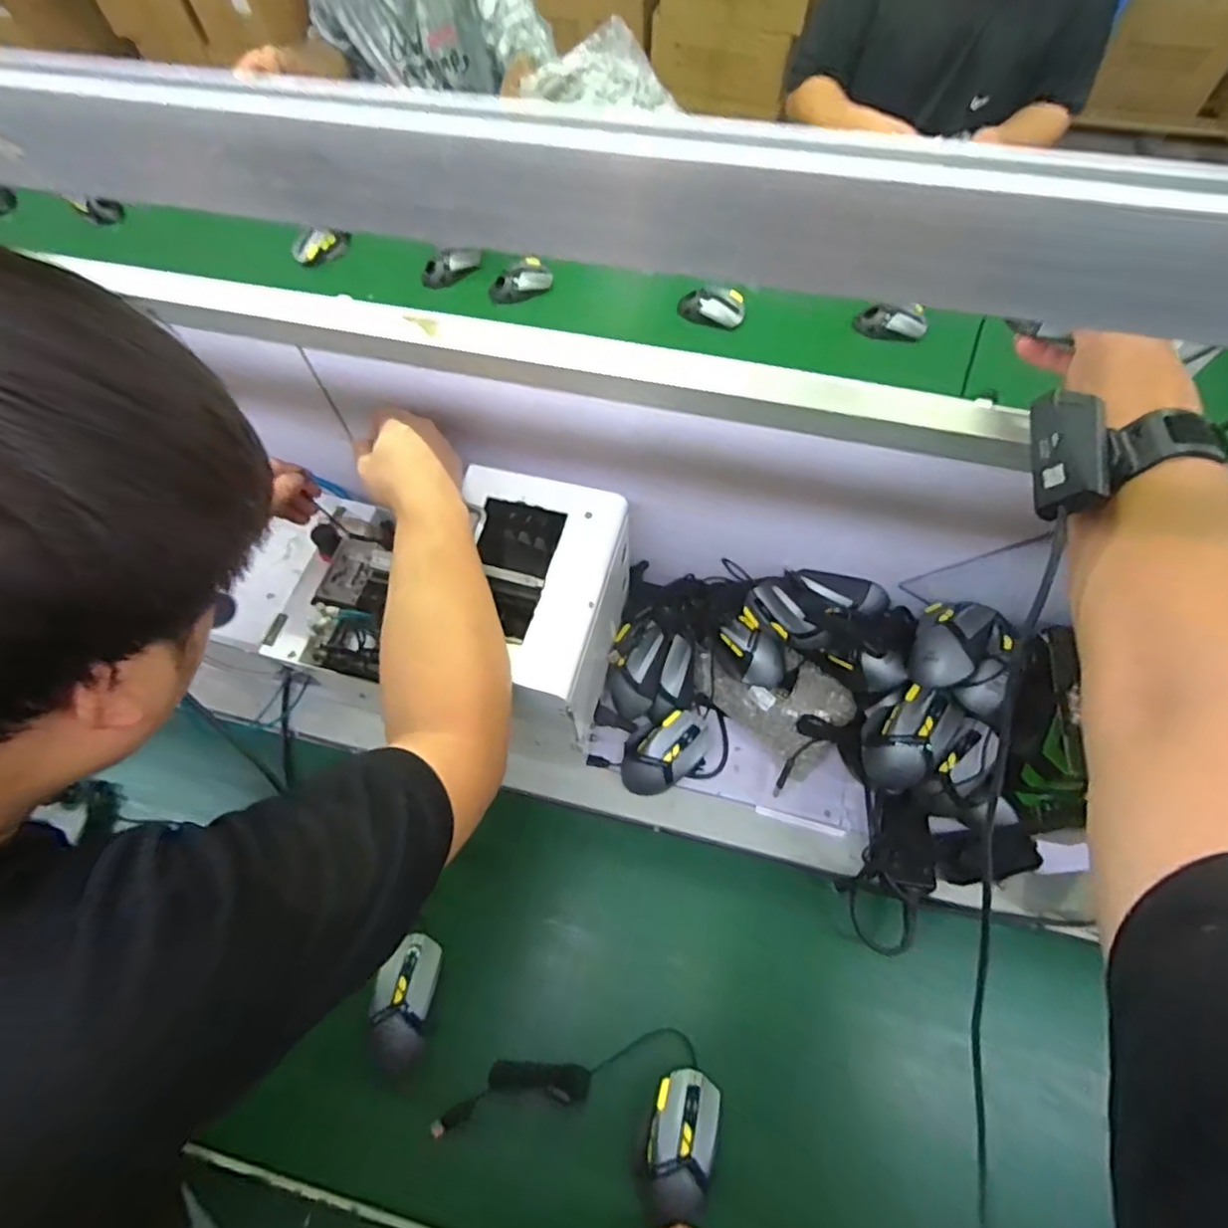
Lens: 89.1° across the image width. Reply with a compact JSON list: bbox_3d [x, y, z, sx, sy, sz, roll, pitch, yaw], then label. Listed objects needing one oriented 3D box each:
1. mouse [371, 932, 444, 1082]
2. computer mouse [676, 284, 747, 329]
[{"bbox_3d":[-0.224,0.414,0.661,0.059,0.033,0.129,8,66,4],"label":"mouse"},{"bbox_3d":[0.172,-0.543,1.096,0.116,0.034,0.059,11,66,5],"label":"computer mouse"}]

